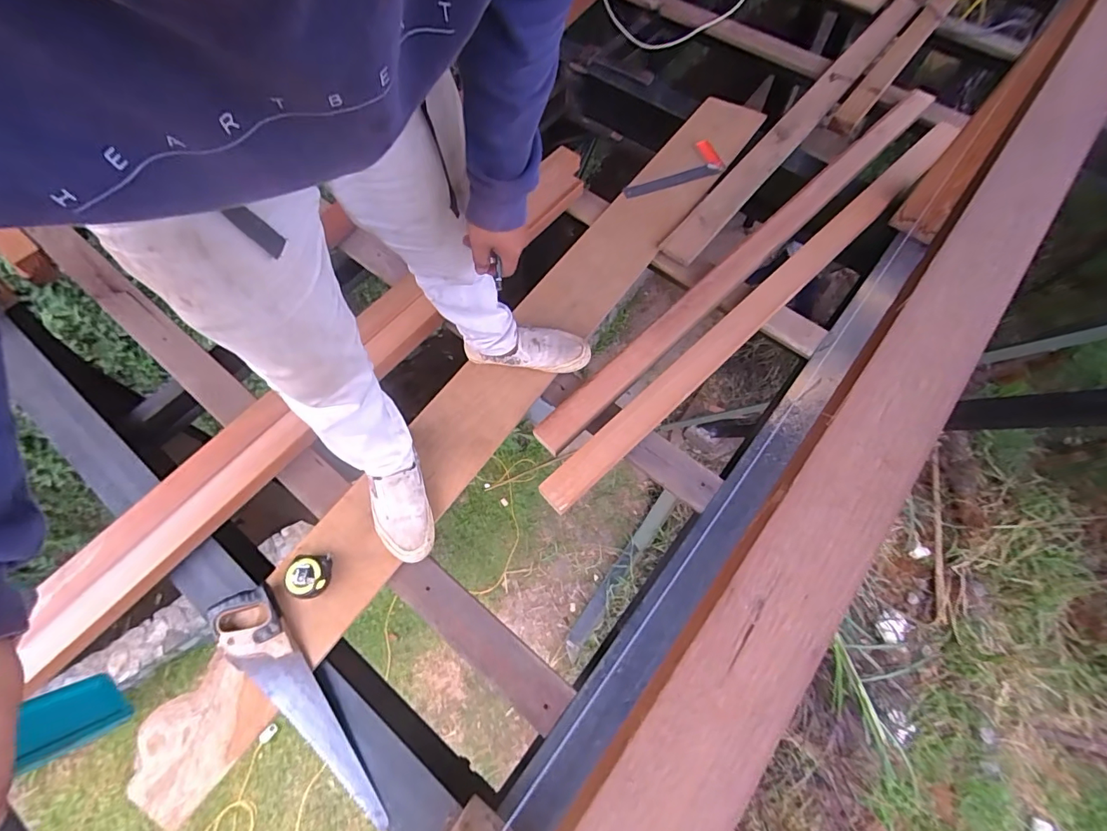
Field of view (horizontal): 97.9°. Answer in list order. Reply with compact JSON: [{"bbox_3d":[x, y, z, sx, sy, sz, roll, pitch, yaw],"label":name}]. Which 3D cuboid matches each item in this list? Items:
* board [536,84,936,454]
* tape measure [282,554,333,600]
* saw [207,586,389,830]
[{"bbox_3d":[0.555,-0.467,1.269,1.642,0.046,0.094,-42,72,-17],"label":"board"},{"bbox_3d":[-0.461,0.301,0.902,0.077,0.039,0.074,0,66,0],"label":"tape measure"},{"bbox_3d":[-0.450,0.504,0.825,0.099,0.032,0.453,-36,70,-14],"label":"saw"}]

